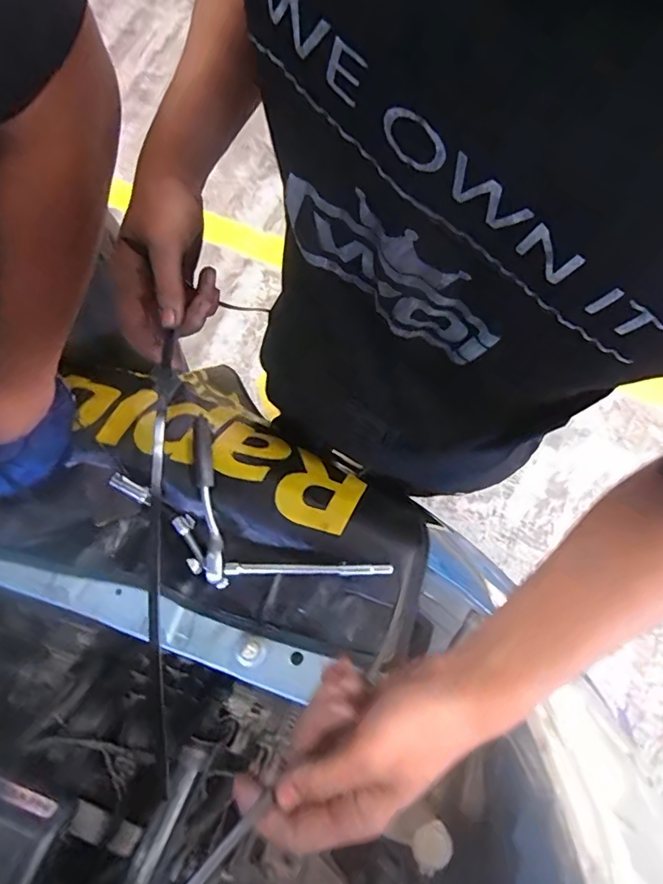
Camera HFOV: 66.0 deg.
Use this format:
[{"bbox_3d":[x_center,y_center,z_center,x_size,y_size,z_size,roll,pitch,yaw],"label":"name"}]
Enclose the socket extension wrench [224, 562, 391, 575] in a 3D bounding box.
[{"bbox_3d":[-0.028,0.153,0.616,0.200,0.016,0.013,1,75,0],"label":"socket extension wrench"}]

